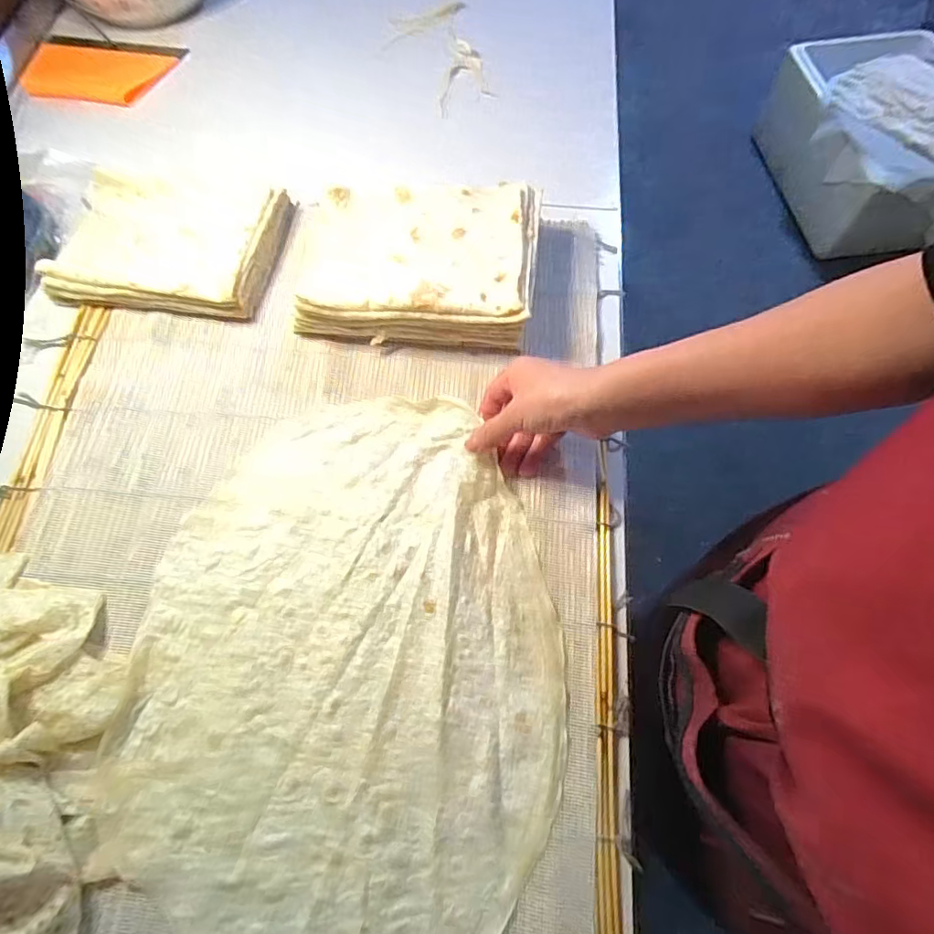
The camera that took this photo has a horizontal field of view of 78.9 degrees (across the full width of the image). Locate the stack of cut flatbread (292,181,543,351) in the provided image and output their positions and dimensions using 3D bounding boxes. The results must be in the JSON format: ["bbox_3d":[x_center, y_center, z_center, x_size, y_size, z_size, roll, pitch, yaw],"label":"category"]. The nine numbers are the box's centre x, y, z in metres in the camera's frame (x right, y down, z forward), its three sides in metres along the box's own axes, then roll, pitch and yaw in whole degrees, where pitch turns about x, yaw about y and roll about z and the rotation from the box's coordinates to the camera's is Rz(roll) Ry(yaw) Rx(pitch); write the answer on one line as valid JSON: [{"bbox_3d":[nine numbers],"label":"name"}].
[{"bbox_3d":[-0.057,-0.208,0.567,0.246,0.064,0.170,6,66,2],"label":"stack of cut flatbread"}]

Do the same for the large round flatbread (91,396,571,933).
[{"bbox_3d":[-0.092,0.148,0.443,0.320,0.013,0.436,0,66,0],"label":"large round flatbread"}]

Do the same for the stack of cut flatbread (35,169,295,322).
[{"bbox_3d":[-0.319,-0.245,0.595,0.238,0.042,0.174,9,67,3],"label":"stack of cut flatbread"}]

